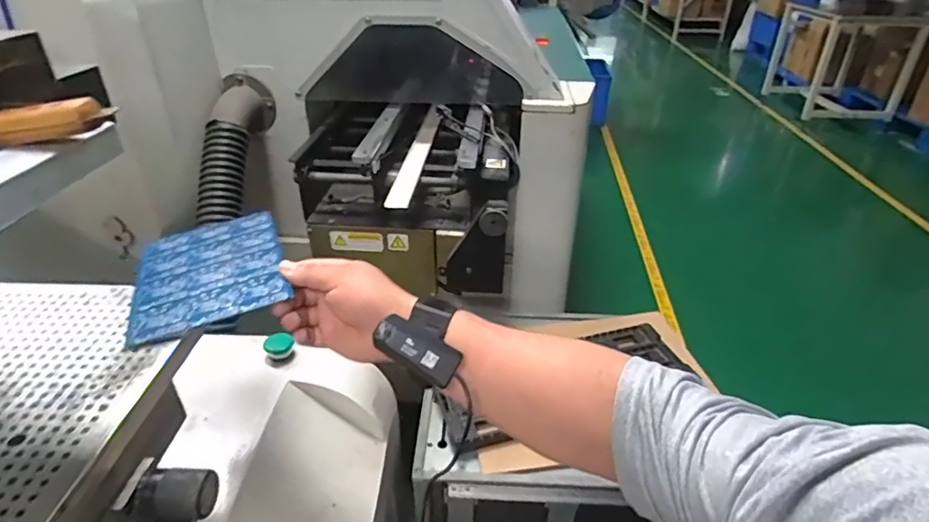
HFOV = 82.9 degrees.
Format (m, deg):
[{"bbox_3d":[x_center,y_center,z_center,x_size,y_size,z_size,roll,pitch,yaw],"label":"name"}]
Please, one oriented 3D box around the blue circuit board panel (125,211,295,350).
[{"bbox_3d":[-0.250,0.006,0.518,0.134,0.006,0.193,-18,34,-16],"label":"blue circuit board panel"}]

